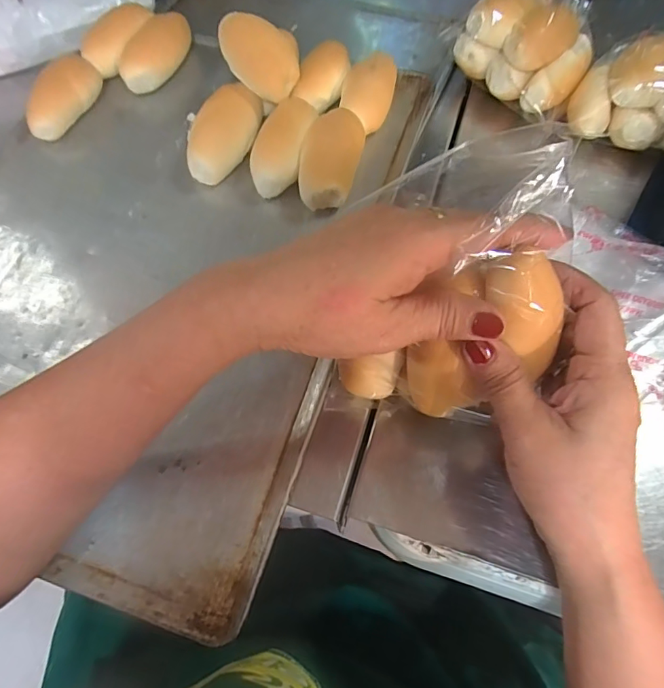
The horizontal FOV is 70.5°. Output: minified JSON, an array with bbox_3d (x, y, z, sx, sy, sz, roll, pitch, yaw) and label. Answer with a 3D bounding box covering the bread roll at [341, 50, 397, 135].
[{"bbox_3d":[0.030,-0.209,0.390,0.040,0.034,0.068,14,64,7],"label":"bread roll"}]

